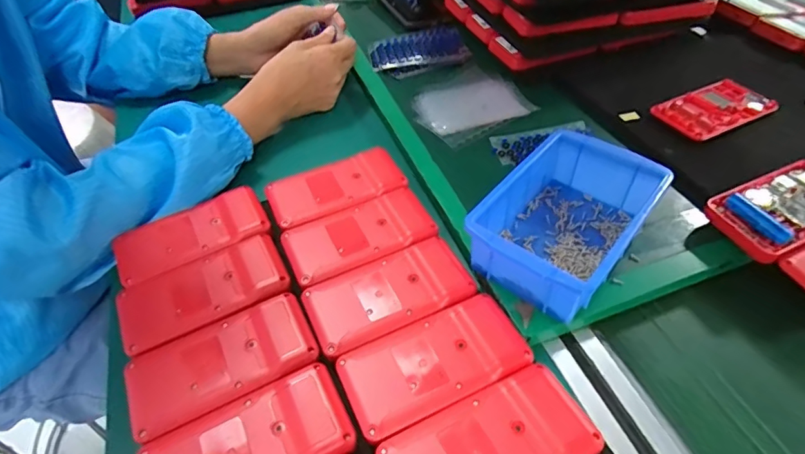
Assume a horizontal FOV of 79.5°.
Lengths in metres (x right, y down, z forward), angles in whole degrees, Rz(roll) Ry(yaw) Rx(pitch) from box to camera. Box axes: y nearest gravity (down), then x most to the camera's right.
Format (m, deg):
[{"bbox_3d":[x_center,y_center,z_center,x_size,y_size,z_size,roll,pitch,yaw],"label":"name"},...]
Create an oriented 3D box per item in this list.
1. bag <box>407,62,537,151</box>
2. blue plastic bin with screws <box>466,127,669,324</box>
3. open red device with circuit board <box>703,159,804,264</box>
[{"bbox_3d":[0.072,-0.135,0.520,0.118,0.009,0.108,-21,50,-16],"label":"bag"},{"bbox_3d":[0.127,-0.007,0.371,0.096,0.050,0.145,31,56,28],"label":"blue plastic bin with screws"},{"bbox_3d":[0.304,-0.016,0.382,0.123,0.012,0.064,-21,49,-15],"label":"open red device with circuit board"}]

